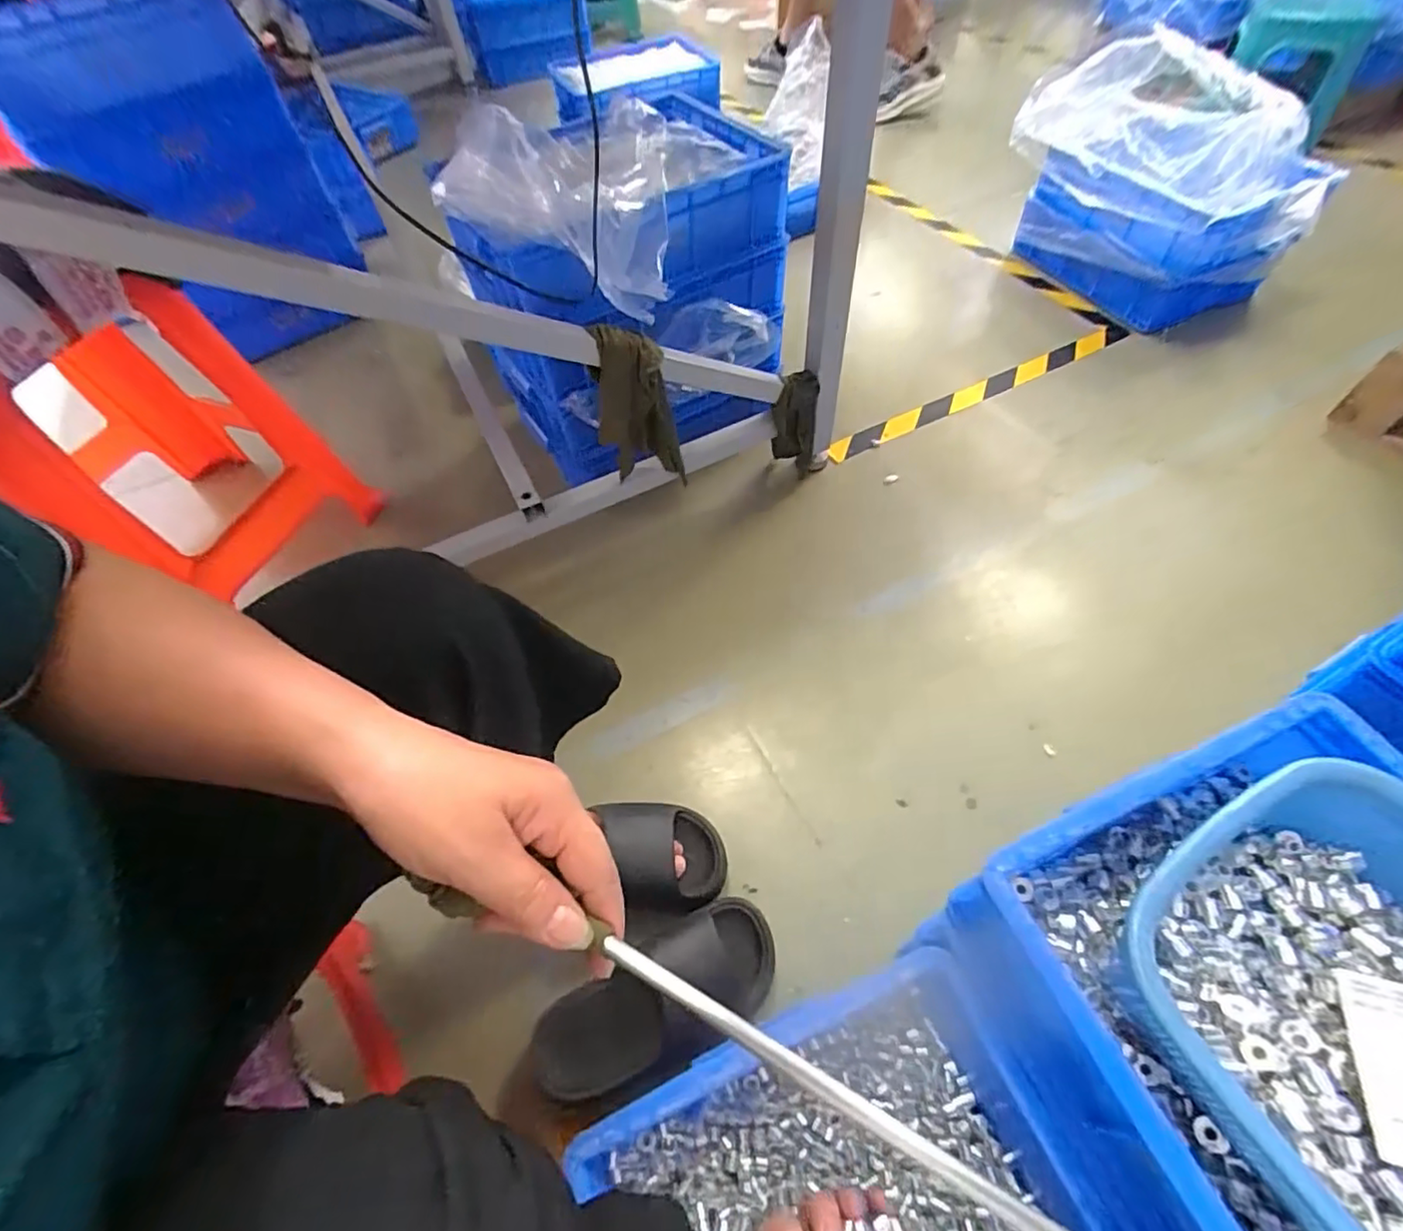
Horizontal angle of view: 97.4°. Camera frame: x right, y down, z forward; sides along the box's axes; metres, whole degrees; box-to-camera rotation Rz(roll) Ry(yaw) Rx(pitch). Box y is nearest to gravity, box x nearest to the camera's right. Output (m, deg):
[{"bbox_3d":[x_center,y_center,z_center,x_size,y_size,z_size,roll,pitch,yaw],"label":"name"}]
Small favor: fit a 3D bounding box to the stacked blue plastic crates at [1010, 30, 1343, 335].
[{"bbox_3d":[0.906,-0.842,1.203,0.400,0.323,0.510,-37,61,-19],"label":"stacked blue plastic crates"}]

